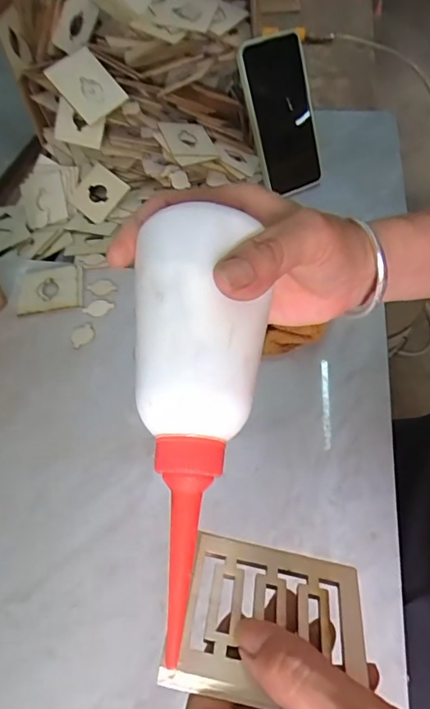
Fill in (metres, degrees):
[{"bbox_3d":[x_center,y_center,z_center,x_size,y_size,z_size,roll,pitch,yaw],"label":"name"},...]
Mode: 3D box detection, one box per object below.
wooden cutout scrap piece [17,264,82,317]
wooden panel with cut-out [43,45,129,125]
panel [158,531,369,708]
[{"bbox_3d":[-0.179,-0.073,0.528,0.067,0.004,0.072,-8,51,-5],"label":"wooden cutout scrap piece"},{"bbox_3d":[-0.157,-0.331,0.594,0.079,0.009,0.065,47,71,-13],"label":"wooden panel with cut-out"},{"bbox_3d":[0.023,0.111,0.204,0.081,0.009,0.064,11,35,0],"label":"panel"}]

